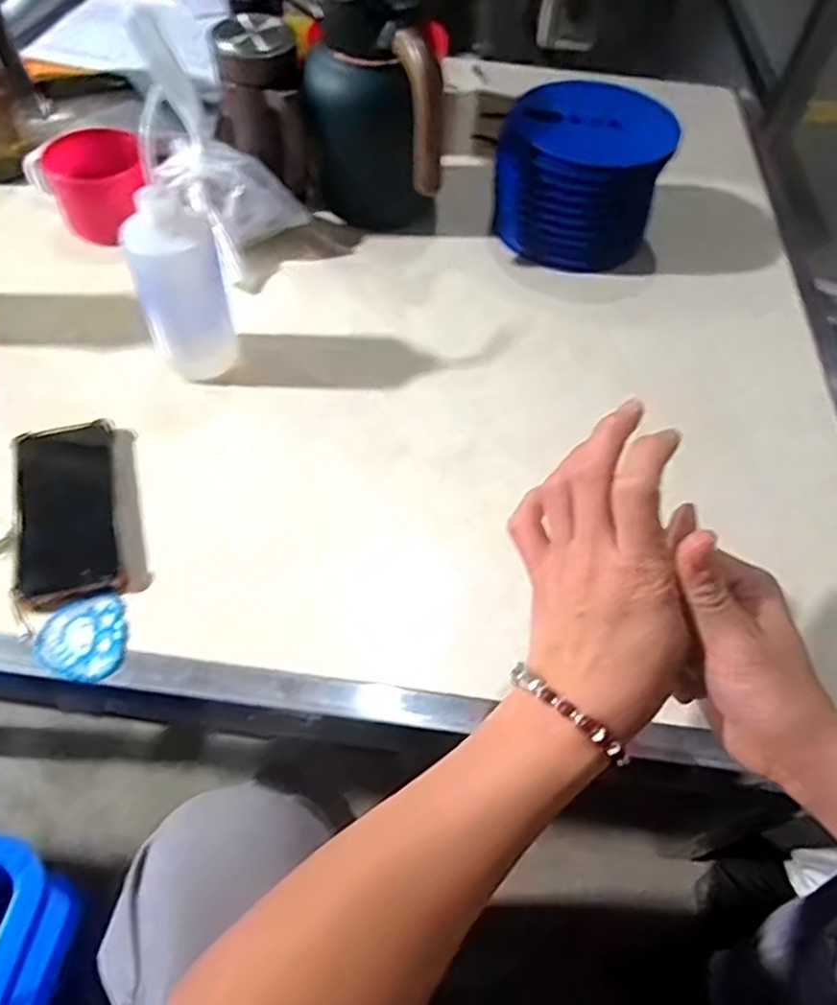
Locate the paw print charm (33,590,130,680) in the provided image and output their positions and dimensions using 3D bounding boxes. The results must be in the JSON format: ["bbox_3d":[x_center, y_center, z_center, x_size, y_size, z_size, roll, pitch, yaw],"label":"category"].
[{"bbox_3d":[-0.234,0.096,0.469,0.060,0.007,0.062,-17,58,-16],"label":"paw print charm"}]

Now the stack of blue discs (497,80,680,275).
[{"bbox_3d":[0.175,-0.355,0.739,0.176,0.126,0.156,11,56,5],"label":"stack of blue discs"}]

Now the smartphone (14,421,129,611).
[{"bbox_3d":[-0.271,0.002,0.522,0.070,0.015,0.160,-13,57,-13],"label":"smartphone"}]

